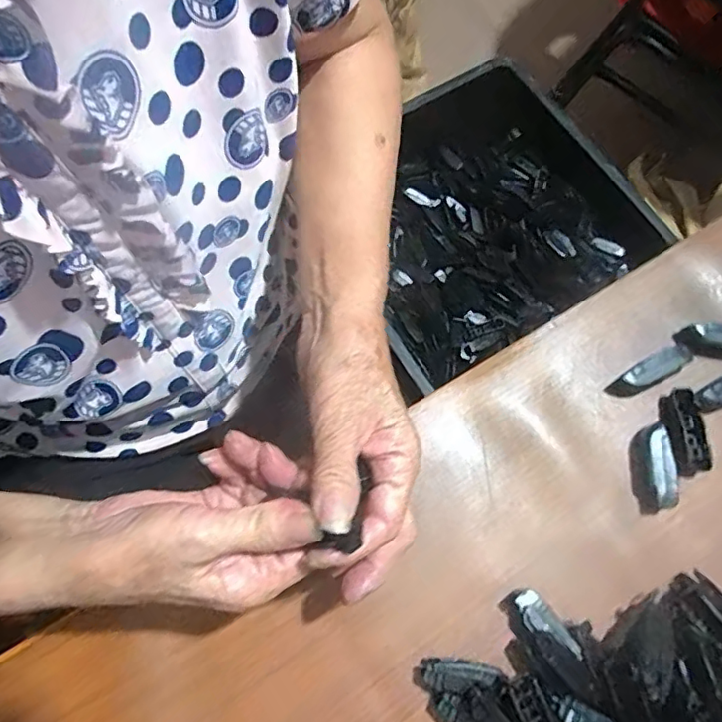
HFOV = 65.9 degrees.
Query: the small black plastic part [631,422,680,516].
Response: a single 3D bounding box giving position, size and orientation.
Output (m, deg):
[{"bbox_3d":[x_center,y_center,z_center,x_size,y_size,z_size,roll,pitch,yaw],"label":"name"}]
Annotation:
[{"bbox_3d":[0.194,0.070,0.369,0.021,0.015,0.056,2,72,0],"label":"small black plastic part"}]

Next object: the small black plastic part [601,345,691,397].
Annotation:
[{"bbox_3d":[0.199,0.009,0.387,0.057,0.015,0.018,-28,75,-9],"label":"small black plastic part"}]

